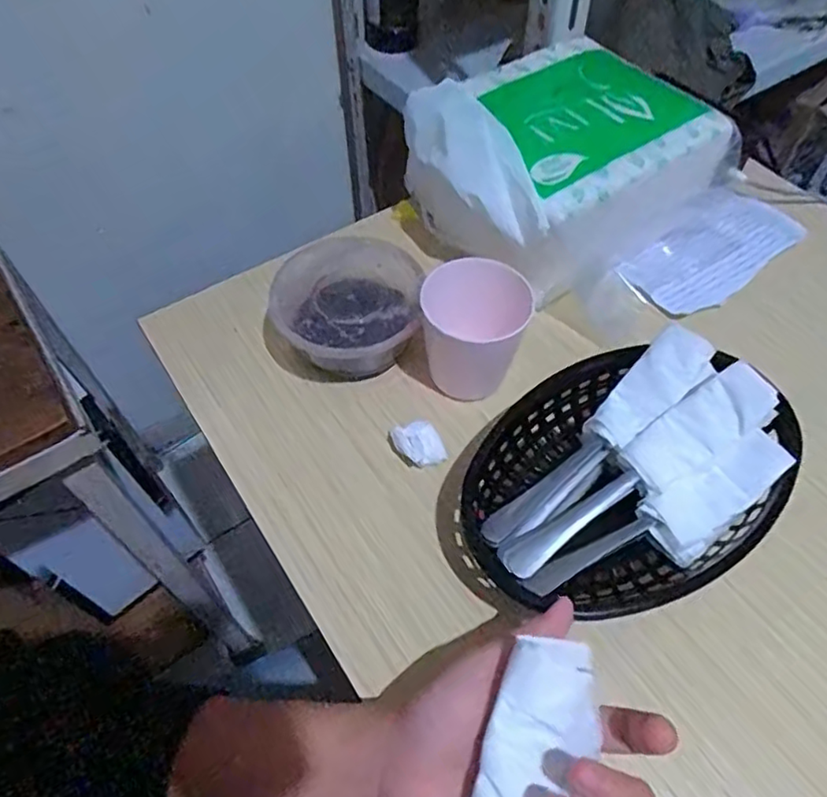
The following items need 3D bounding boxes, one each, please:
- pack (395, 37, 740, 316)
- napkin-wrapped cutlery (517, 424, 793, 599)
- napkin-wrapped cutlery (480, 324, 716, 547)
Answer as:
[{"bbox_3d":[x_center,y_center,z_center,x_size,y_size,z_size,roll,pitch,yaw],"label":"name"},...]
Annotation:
[{"bbox_3d":[0.123,-0.200,0.521,0.224,0.118,0.173,-32,60,-20],"label":"pack"},{"bbox_3d":[0.147,0.072,0.361,0.174,0.029,0.033,-24,58,-15],"label":"napkin-wrapped cutlery"},{"bbox_3d":[0.117,0.024,0.393,0.188,0.019,0.033,-40,62,-9],"label":"napkin-wrapped cutlery"}]

